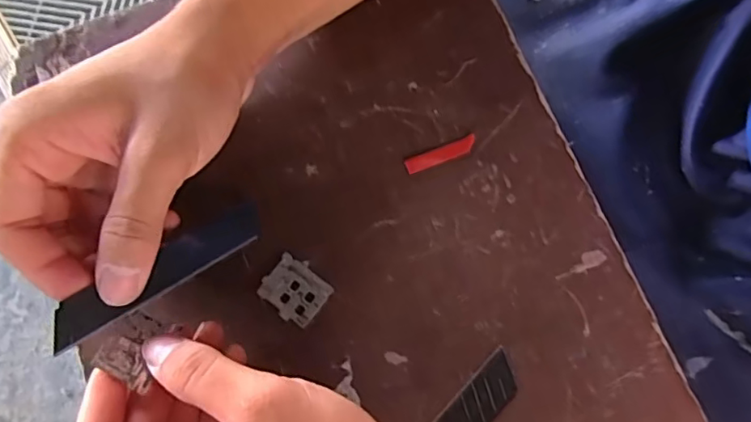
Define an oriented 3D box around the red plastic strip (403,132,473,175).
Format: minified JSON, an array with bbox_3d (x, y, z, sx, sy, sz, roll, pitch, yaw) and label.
[{"bbox_3d":[0.032,-0.028,0.281,0.036,0.004,0.008,-21,80,-3],"label":"red plastic strip"}]

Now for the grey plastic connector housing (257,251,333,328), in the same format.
[{"bbox_3d":[-0.038,0.037,0.264,0.029,0.004,0.025,42,83,8],"label":"grey plastic connector housing"}]

